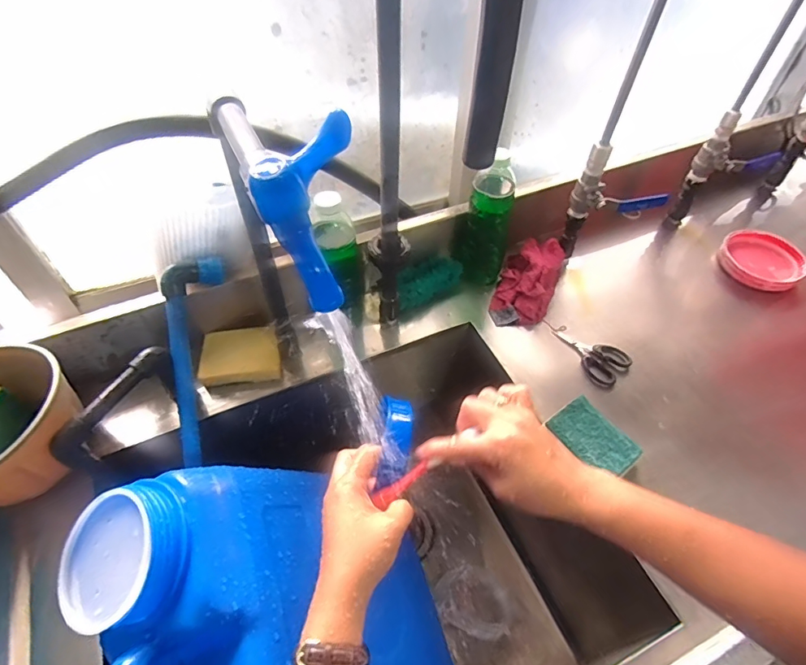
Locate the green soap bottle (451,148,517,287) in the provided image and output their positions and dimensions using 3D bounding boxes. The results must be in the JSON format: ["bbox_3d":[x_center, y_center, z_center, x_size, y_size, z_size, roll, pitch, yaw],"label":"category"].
[{"bbox_3d":[0.116,-0.153,0.681,0.068,0.193,0.055,-10,52,-9],"label":"green soap bottle"}]

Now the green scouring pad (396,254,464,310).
[{"bbox_3d":[0.034,-0.077,0.716,0.121,0.036,0.053,-29,57,-22],"label":"green scouring pad"}]

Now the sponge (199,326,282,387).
[{"bbox_3d":[-0.215,0.030,0.627,0.098,0.029,0.068,-6,51,-5],"label":"sponge"}]

